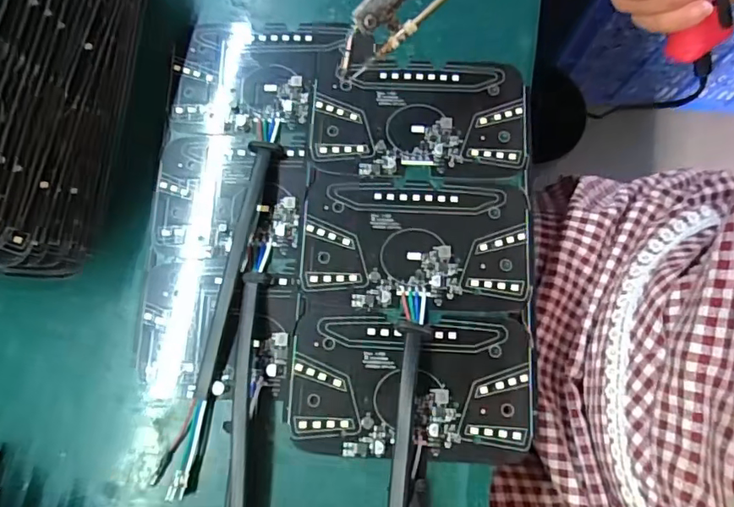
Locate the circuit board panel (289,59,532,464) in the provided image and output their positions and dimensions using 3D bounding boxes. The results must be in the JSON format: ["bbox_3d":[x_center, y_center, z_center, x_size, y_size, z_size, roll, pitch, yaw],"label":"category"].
[{"bbox_3d":[0.028,-0.005,0.311,0.128,0.006,0.230,3,77,1],"label":"circuit board panel"}]

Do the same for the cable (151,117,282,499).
[{"bbox_3d":[-0.082,0.020,0.304,0.021,0.012,0.218,12,77,3],"label":"cable"}]

